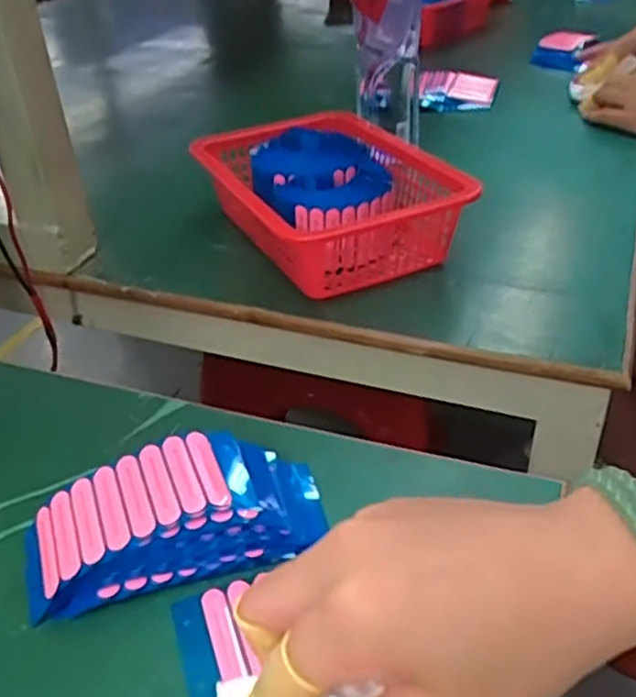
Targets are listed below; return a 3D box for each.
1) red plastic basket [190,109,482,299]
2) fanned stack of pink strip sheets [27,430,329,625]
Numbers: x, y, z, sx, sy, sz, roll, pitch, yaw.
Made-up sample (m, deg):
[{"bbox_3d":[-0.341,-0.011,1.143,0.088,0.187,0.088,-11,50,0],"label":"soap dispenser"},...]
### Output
[{"bbox_3d":[0.005,-0.118,0.578,0.150,0.070,0.216,-17,38,-18],"label":"red plastic basket"},{"bbox_3d":[-0.068,0.074,0.344,0.136,0.034,0.070,-10,37,-10],"label":"fanned stack of pink strip sheets"}]

